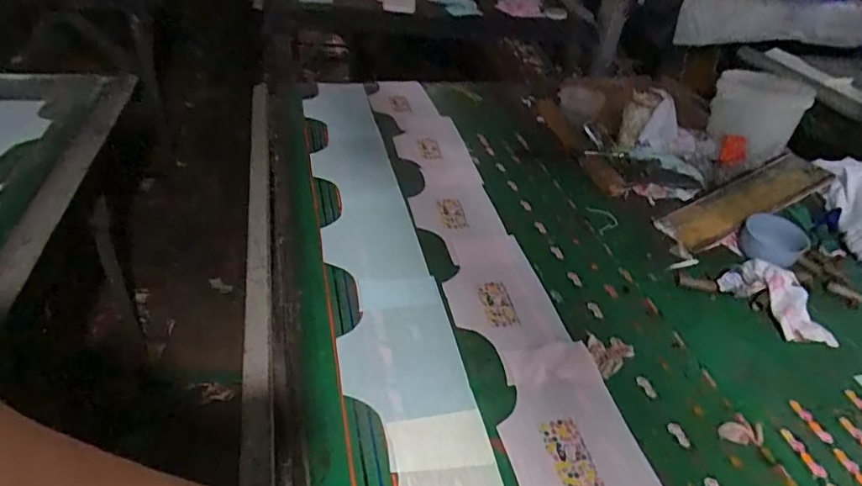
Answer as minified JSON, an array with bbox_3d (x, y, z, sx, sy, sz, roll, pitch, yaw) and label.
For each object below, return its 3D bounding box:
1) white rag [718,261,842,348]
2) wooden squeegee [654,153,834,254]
[{"bbox_3d":[0.602,0.099,0.899,0.127,0.036,0.189,-20,43,-28],"label":"white rag"},{"bbox_3d":[0.642,-0.087,1.084,0.378,0.026,0.115,-22,57,-11],"label":"wooden squeegee"}]

